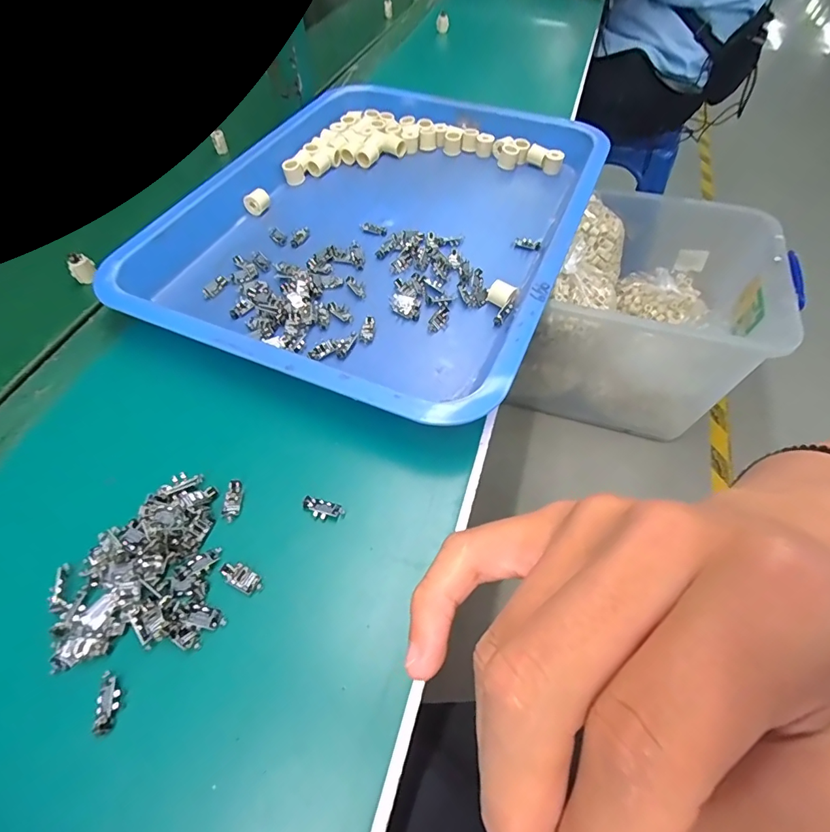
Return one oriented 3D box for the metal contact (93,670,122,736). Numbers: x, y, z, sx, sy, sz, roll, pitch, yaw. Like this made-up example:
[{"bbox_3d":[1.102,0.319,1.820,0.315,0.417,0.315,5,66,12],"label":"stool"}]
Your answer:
[{"bbox_3d":[-0.153,0.142,0.227,0.010,0.004,0.027,-8,56,-5],"label":"metal contact"}]

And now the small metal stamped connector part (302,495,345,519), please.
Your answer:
[{"bbox_3d":[-0.057,0.057,0.285,0.026,0.005,0.012,15,57,11],"label":"small metal stamped connector part"}]

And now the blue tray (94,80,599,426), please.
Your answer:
[{"bbox_3d":[-0.023,-0.193,0.433,0.334,0.041,0.431,19,57,16],"label":"blue tray"}]

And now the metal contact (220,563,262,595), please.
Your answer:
[{"bbox_3d":[-0.099,0.092,0.261,0.025,0.005,0.012,26,60,18],"label":"metal contact"}]

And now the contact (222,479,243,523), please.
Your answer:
[{"bbox_3d":[-0.115,0.053,0.288,0.010,0.004,0.027,-1,55,0],"label":"contact"}]

